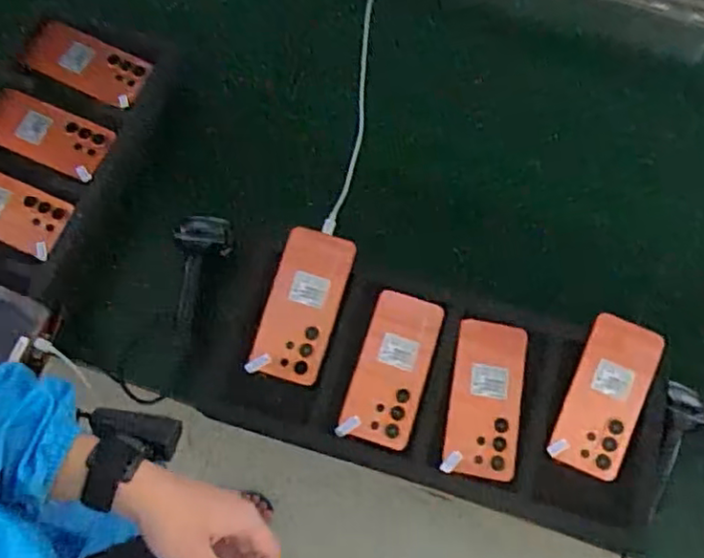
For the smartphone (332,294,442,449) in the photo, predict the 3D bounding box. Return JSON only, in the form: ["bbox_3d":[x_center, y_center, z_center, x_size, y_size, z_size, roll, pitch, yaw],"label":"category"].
[{"bbox_3d":[0.047,0.101,0.734,0.080,0.005,0.177,17,71,4],"label":"smartphone"}]

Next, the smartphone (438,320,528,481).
[{"bbox_3d":[0.152,0.134,0.722,0.082,0.012,0.173,10,71,1],"label":"smartphone"}]

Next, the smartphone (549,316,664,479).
[{"bbox_3d":[0.283,0.131,0.716,0.079,0.011,0.172,22,85,6],"label":"smartphone"}]

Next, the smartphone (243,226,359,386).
[{"bbox_3d":[-0.057,0.030,0.741,0.082,0.006,0.175,16,78,3],"label":"smartphone"}]

